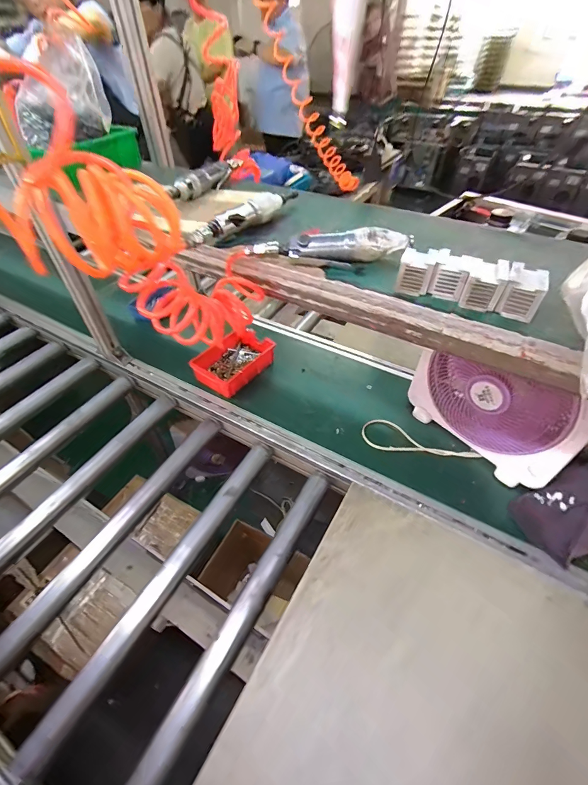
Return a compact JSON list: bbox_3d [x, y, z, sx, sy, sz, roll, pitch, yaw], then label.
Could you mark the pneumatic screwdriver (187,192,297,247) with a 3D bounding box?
[{"bbox_3d":[-0.071,-0.306,0.588,0.038,0.030,0.257,26,53,22],"label":"pneumatic screwdriver"}]

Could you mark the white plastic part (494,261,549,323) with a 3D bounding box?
[{"bbox_3d":[0.272,-0.120,0.420,0.040,0.045,0.049,22,51,19],"label":"white plastic part"}]

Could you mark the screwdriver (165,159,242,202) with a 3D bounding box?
[{"bbox_3d":[-0.177,-0.448,0.724,0.047,0.040,0.243,16,50,14],"label":"screwdriver"}]

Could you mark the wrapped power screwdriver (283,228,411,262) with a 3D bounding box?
[{"bbox_3d":[0.074,-0.216,0.508,0.187,0.036,0.038,0,48,0],"label":"wrapped power screwdriver"}]

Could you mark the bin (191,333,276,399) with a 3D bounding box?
[{"bbox_3d":[-0.155,-0.080,0.916,0.142,0.060,0.198,26,53,22],"label":"bin"}]

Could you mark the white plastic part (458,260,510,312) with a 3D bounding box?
[{"bbox_3d":[0.233,-0.132,0.430,0.040,0.044,0.045,20,51,17],"label":"white plastic part"}]

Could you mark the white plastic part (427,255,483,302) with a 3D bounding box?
[{"bbox_3d":[0.203,-0.146,0.445,0.042,0.043,0.044,29,54,24],"label":"white plastic part"}]

